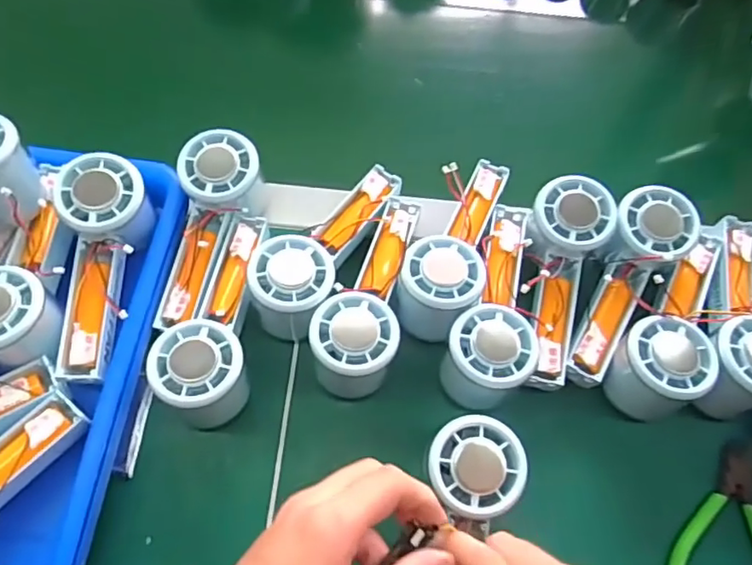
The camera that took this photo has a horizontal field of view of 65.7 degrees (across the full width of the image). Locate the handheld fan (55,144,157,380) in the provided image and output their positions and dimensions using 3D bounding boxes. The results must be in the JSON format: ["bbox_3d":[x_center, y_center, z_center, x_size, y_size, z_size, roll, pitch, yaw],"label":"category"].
[{"bbox_3d":[-0.190,-0.010,0.405,0.049,0.047,0.151,2,81,-2],"label":"handheld fan"}]

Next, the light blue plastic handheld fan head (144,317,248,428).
[{"bbox_3d":[-0.115,0.061,0.392,0.055,0.062,0.057,1,65,-2],"label":"light blue plastic handheld fan head"}]

